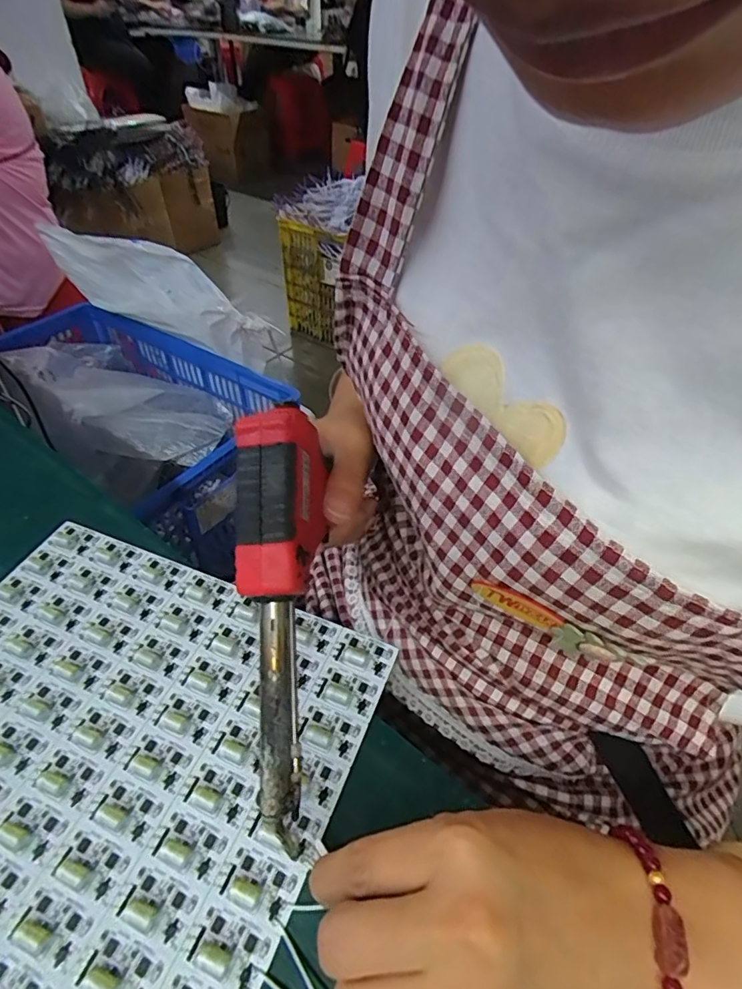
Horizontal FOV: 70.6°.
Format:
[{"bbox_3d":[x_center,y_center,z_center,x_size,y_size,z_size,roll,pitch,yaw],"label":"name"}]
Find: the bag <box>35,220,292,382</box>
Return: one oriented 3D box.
[{"bbox_3d":[-0.420,-0.401,1.074,0.505,0.159,0.096,25,46,-13],"label":"bag"}]

